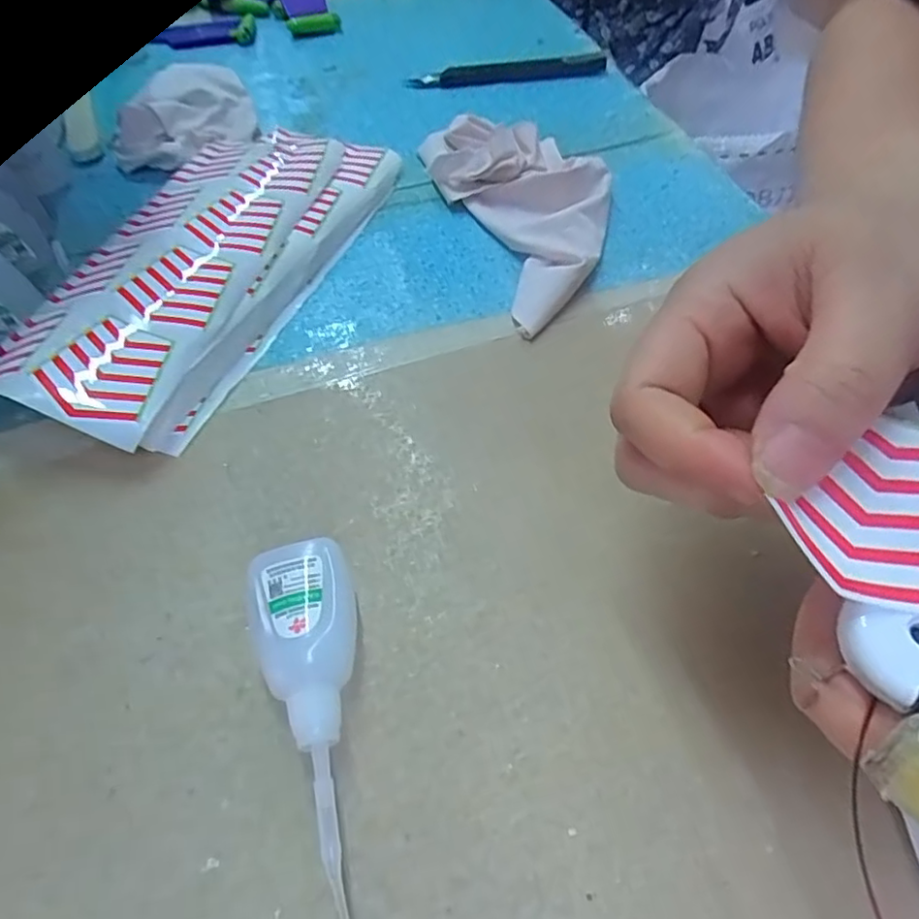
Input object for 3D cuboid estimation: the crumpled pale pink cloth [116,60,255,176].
[{"bbox_3d":[-0.181,-0.227,0.405,0.086,0.034,0.093,-13,55,-8],"label":"crumpled pale pink cloth"}]

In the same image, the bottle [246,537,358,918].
[{"bbox_3d":[-0.040,0.082,0.191,0.033,0.023,0.117,-16,55,-10],"label":"bottle"}]

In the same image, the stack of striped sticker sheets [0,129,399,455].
[{"bbox_3d":[-0.131,-0.109,0.319,0.111,0.036,0.247,16,56,13],"label":"stack of striped sticker sheets"}]

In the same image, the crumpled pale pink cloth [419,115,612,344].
[{"bbox_3d":[0.042,-0.146,0.340,0.087,0.034,0.164,-18,56,-11],"label":"crumpled pale pink cloth"}]

